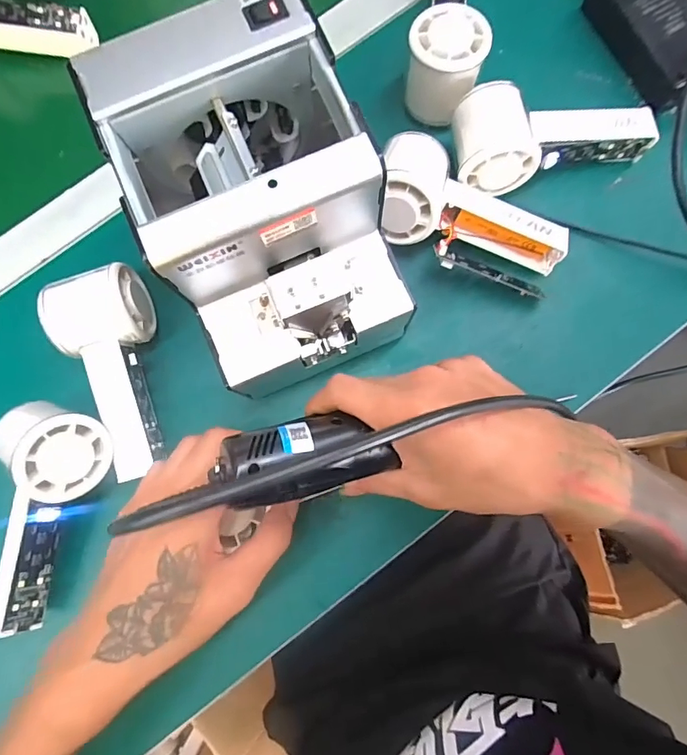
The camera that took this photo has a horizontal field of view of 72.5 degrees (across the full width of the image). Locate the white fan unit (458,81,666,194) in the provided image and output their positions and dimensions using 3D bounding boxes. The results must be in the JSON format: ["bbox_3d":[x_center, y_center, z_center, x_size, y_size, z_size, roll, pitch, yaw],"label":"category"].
[{"bbox_3d":[0.152,-0.185,0.352,0.148,0.056,0.066,-17,80,-2],"label":"white fan unit"}]

